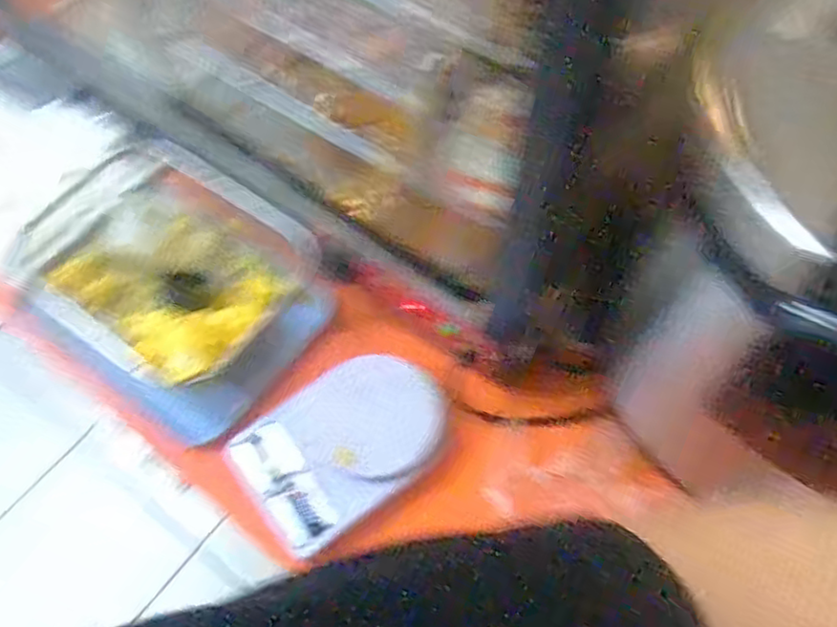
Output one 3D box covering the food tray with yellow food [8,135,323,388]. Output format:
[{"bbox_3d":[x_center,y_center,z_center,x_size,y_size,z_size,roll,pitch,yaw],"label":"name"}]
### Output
[{"bbox_3d":[-0.250,-0.057,0.668,0.248,0.061,0.210,30,68,13],"label":"food tray with yellow food"}]

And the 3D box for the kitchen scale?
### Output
[{"bbox_3d":[-0.067,0.120,0.627,0.185,0.029,0.126,-35,69,-16],"label":"kitchen scale"}]

